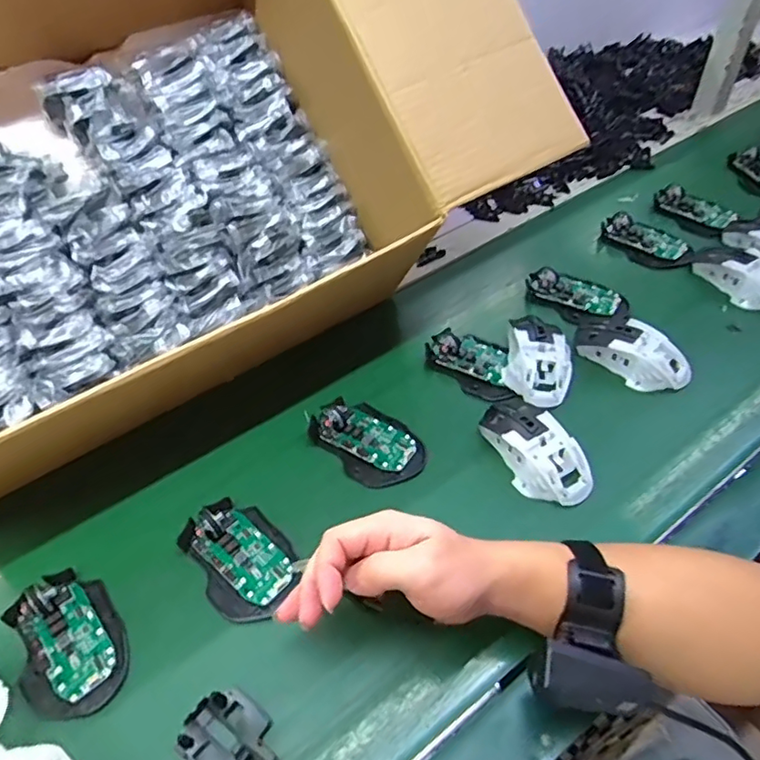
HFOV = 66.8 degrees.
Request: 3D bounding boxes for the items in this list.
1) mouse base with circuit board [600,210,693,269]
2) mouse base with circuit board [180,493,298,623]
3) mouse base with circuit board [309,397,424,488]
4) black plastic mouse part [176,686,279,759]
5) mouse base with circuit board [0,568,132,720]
[{"bbox_3d":[0.340,-0.181,0.734,0.061,0.029,0.120,-30,52,-22],"label":"mouse base with circuit board"},{"bbox_3d":[-0.115,0.141,0.472,0.071,0.026,0.105,-33,54,-24],"label":"mouse base with circuit board"},{"bbox_3d":[-0.013,0.055,0.550,0.110,0.026,0.069,32,57,29],"label":"mouse base with circuit board"},{"bbox_3d":[-0.101,0.245,0.390,0.068,0.011,0.053,28,55,26],"label":"black plastic mouse part"},{"bbox_3d":[-0.239,0.196,0.436,0.073,0.022,0.115,-33,54,-24],"label":"mouse base with circuit board"}]

